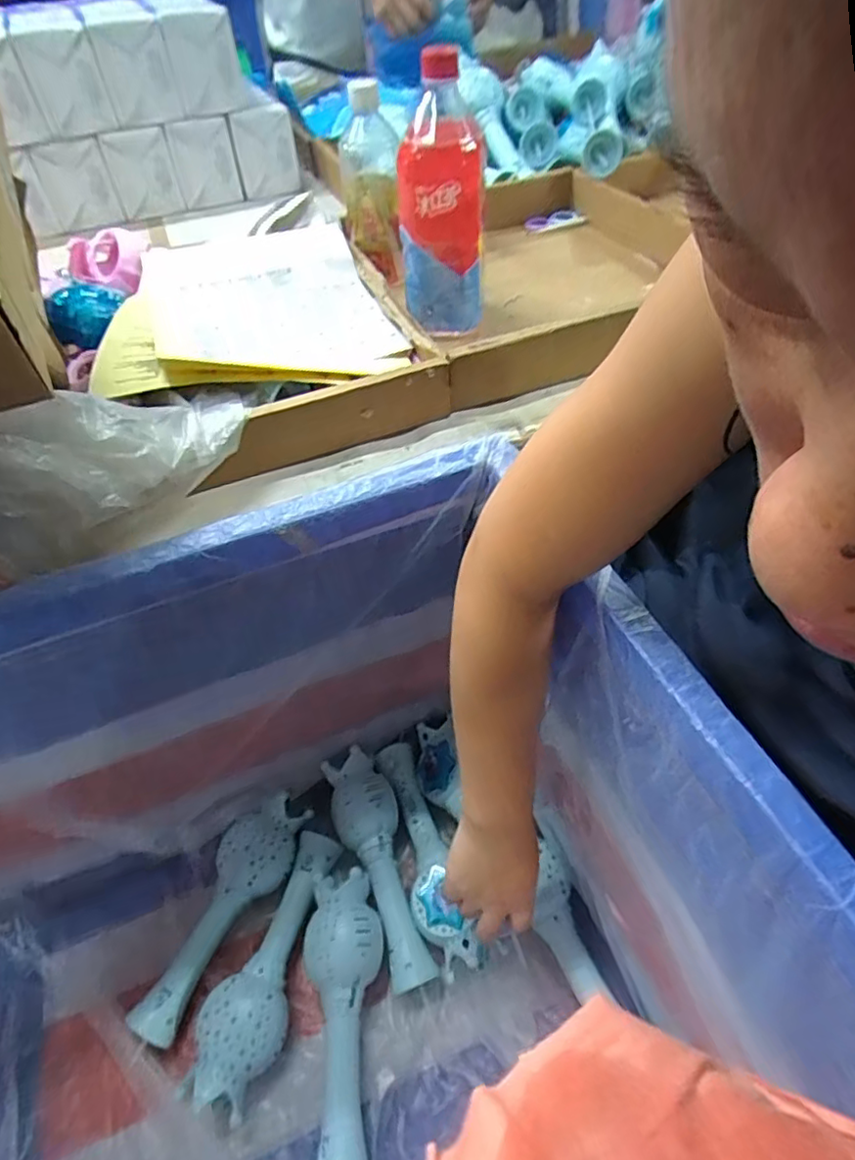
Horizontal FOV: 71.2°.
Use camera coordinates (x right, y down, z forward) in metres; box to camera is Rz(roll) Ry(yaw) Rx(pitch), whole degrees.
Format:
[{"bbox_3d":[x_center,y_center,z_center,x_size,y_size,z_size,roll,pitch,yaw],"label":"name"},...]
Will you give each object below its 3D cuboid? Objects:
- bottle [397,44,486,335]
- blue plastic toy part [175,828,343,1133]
[{"bbox_3d":[0.013,-0.348,0.557,0.076,0.202,0.082,-3,50,2],"label":"bottle"},{"bbox_3d":[-0.153,0.366,0.581,0.074,0.054,0.231,8,51,10],"label":"blue plastic toy part"}]

